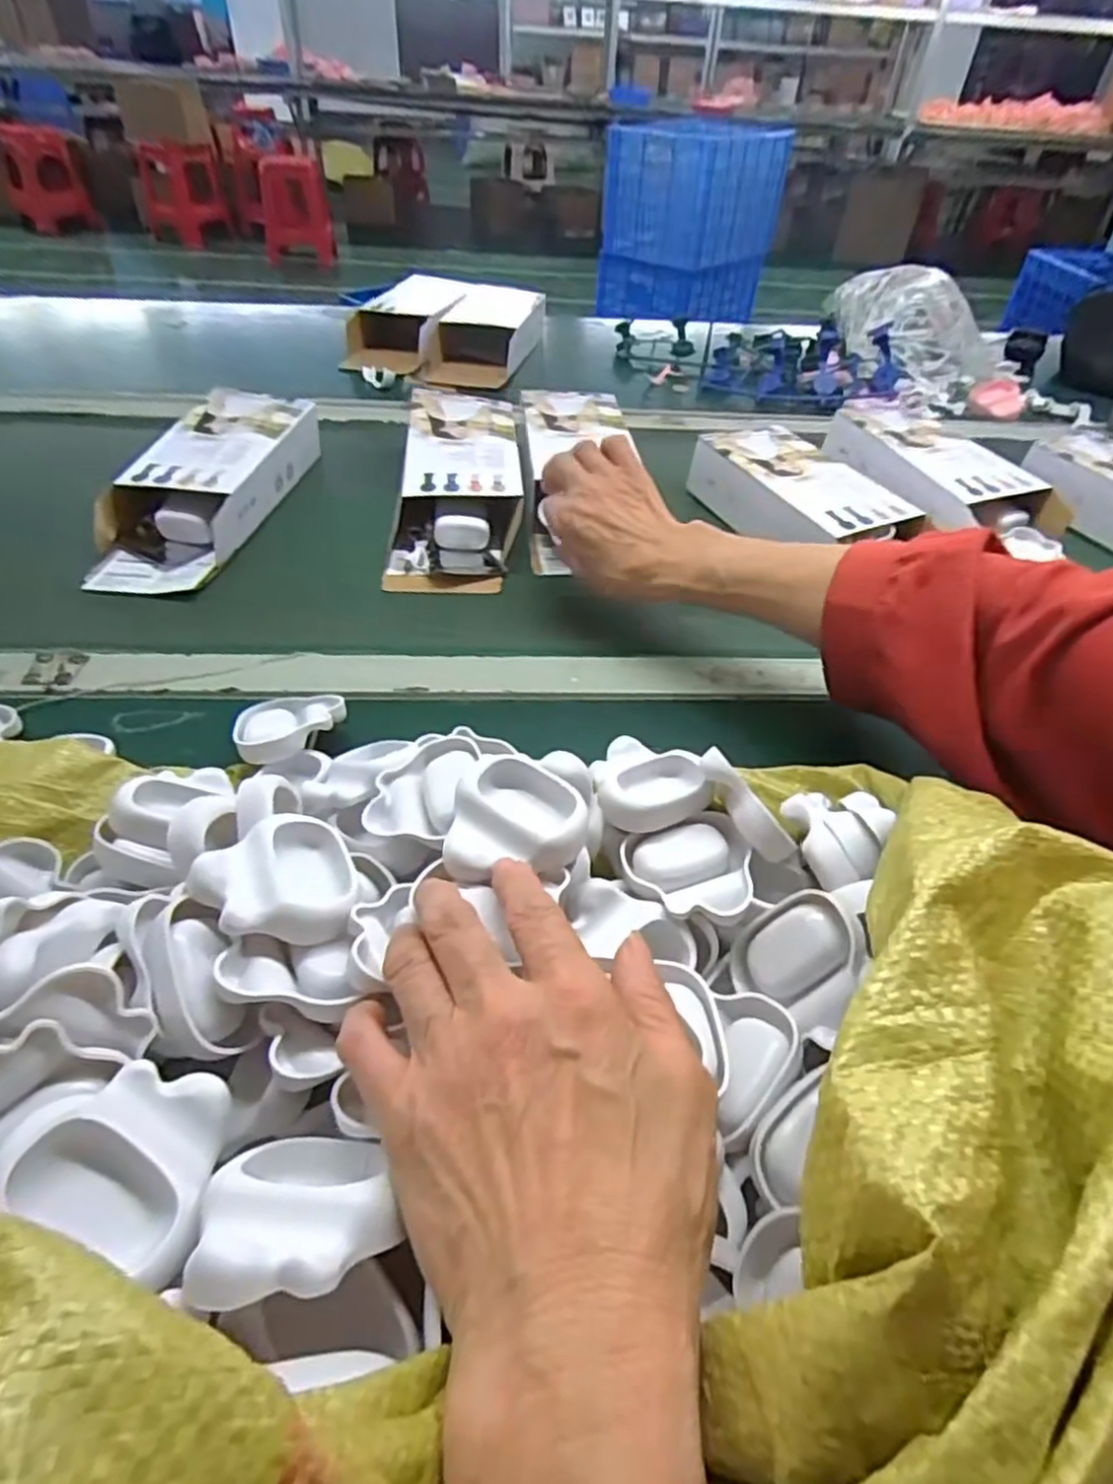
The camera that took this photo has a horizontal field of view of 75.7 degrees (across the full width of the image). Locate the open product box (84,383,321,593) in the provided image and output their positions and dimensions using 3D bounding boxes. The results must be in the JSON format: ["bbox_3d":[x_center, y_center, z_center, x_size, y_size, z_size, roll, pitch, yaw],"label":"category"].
[{"bbox_3d":[-0.293,-0.219,0.611,0.104,0.061,0.255,11,48,4],"label":"open product box"}]

